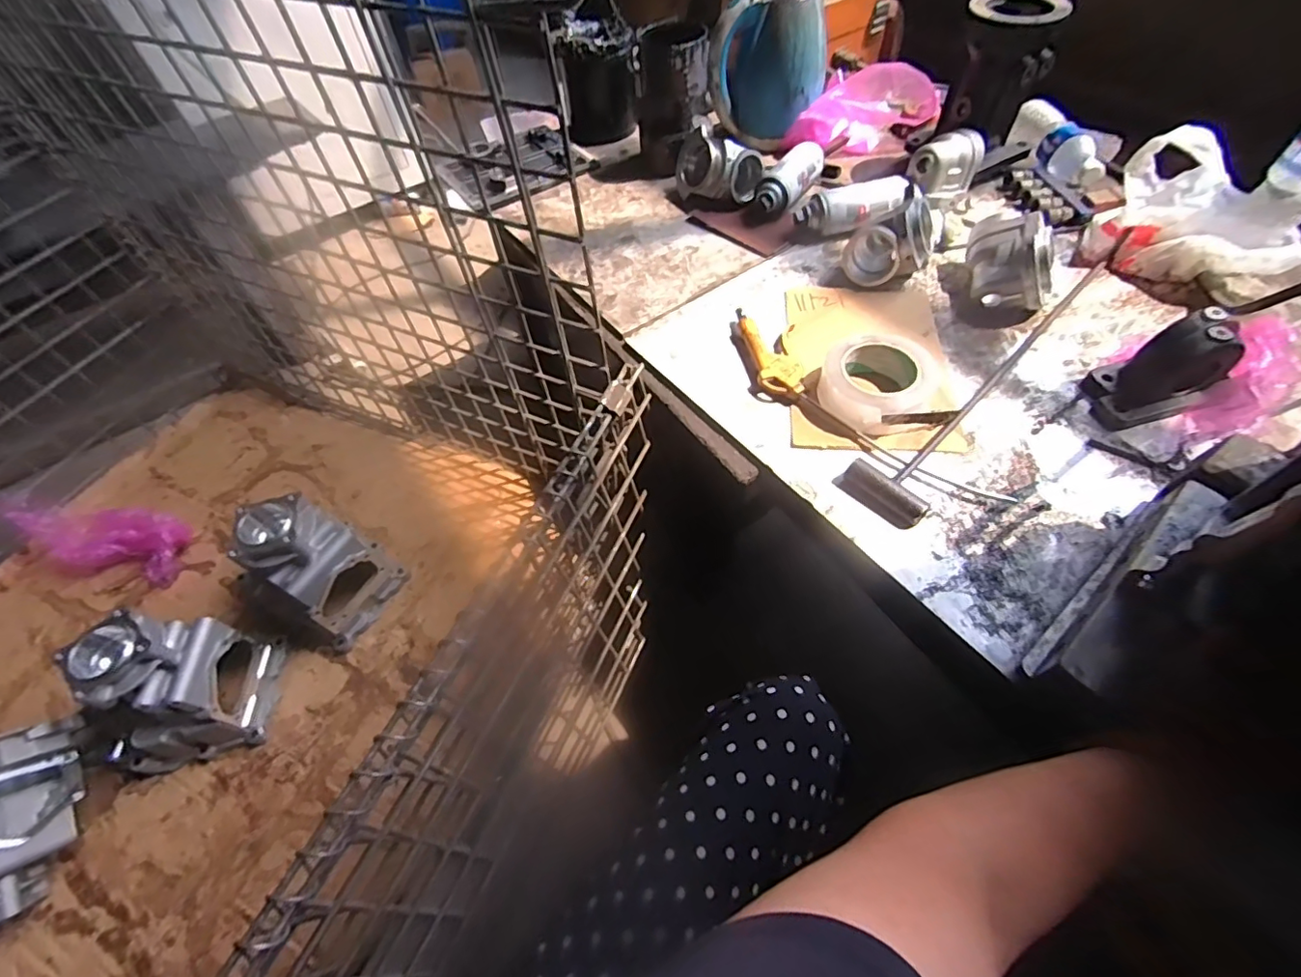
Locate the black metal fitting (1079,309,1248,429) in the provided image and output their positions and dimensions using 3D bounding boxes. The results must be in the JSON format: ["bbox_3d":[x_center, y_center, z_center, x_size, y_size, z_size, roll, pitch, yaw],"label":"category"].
[{"bbox_3d":[0.557,-0.133,0.596,0.143,0.089,0.083,-11,55,-4],"label":"black metal fitting"}]

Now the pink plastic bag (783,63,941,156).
[{"bbox_3d":[0.356,-0.648,0.944,0.245,0.099,0.112,2,55,6],"label":"pink plastic bag"}]

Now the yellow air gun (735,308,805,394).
[{"bbox_3d":[0.148,-0.172,0.684,0.052,0.021,0.153,-9,55,-2],"label":"yellow air gun"}]

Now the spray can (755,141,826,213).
[{"bbox_3d":[0.216,-0.482,0.863,0.062,0.053,0.156,29,62,22],"label":"spray can"}]

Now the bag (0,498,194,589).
[{"bbox_3d":[-0.935,0.080,0.937,0.298,0.097,0.106,8,56,9],"label":"bag"}]

